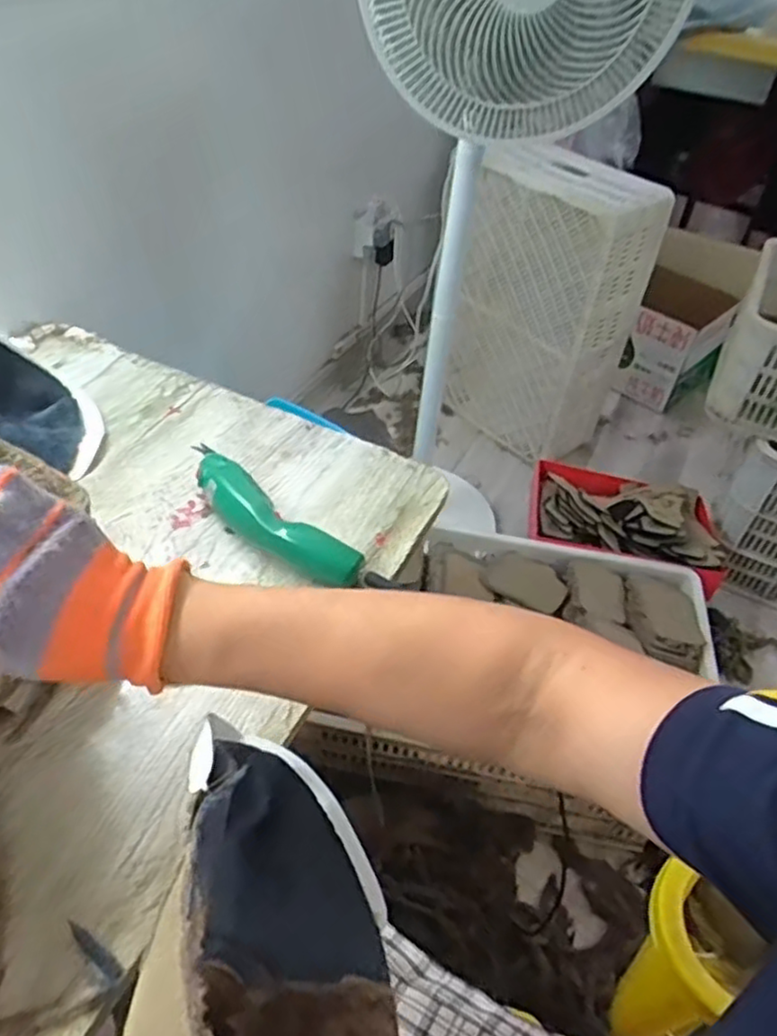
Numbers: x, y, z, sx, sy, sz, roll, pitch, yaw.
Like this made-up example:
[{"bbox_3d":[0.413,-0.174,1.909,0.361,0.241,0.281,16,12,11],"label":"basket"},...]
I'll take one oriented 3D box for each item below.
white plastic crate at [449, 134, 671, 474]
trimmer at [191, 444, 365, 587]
[{"bbox_3d":[0.350,-0.465,1.540,0.272,0.551,0.360,-32,55,-33],"label":"white plastic crate"},{"bbox_3d":[-0.127,-0.007,0.678,0.246,0.043,0.058,33,50,25],"label":"trimmer"}]

